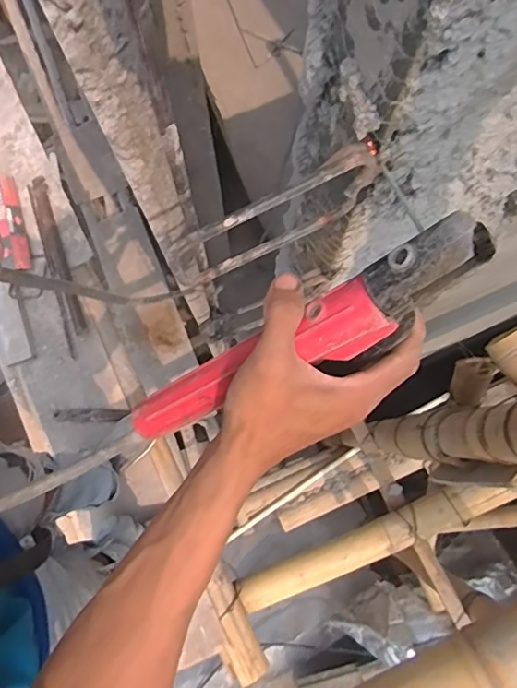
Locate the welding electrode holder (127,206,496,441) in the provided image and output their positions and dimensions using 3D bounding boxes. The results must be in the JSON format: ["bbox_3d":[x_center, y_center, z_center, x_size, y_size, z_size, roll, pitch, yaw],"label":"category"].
[{"bbox_3d":[0.021,0.006,0.337,0.265,0.052,0.038,-30,77,31],"label":"welding electrode holder"}]

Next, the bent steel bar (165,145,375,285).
[{"bbox_3d":[0.008,-0.082,0.357,0.144,0.093,0.013,-26,79,-5],"label":"bent steel bar"}]

